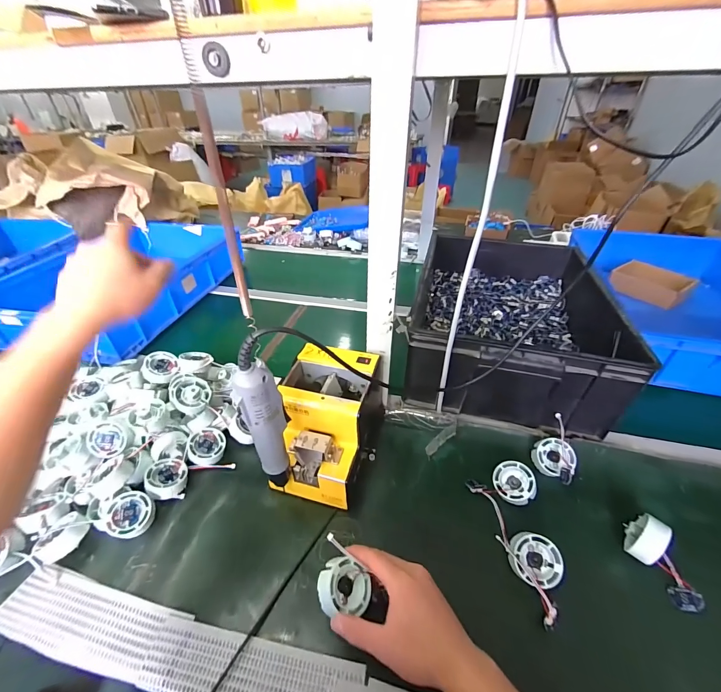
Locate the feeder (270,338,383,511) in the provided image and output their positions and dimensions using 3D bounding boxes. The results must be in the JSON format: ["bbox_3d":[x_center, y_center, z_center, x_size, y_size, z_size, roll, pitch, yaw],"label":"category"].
[{"bbox_3d":[-0.050,0.115,0.504,0.125,0.151,0.185,7,39,10],"label":"feeder"}]

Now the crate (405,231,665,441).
[{"bbox_3d":[0.299,-0.063,0.704,0.332,0.180,0.481,9,39,12],"label":"crate"}]

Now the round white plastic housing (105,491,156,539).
[{"bbox_3d":[-0.308,0.226,0.449,0.055,0.022,0.055,6,59,-10],"label":"round white plastic housing"}]

